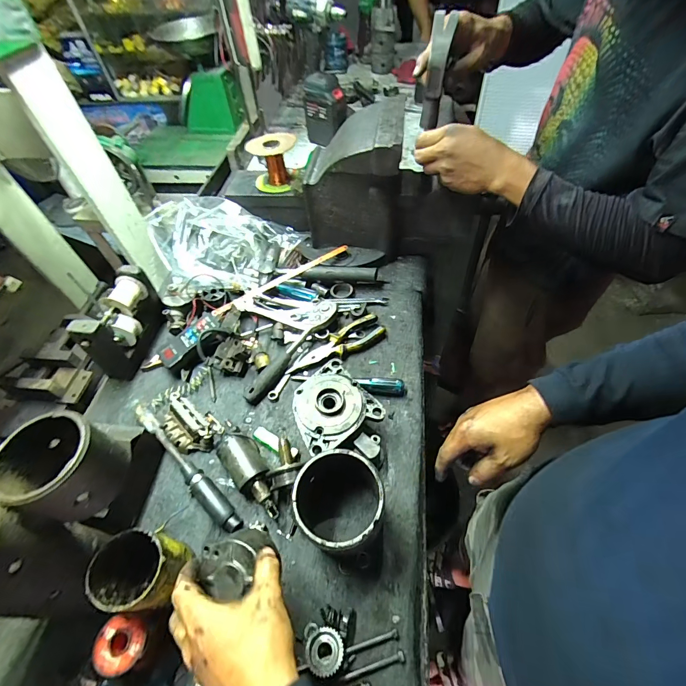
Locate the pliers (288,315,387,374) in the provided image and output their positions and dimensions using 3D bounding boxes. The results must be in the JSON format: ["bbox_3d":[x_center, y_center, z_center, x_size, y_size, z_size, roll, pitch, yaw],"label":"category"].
[{"bbox_3d":[-0.013,0.004,0.666,0.187,0.028,0.052,-23,55,-12],"label":"pliers"}]

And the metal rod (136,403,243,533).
[{"bbox_3d":[-0.239,0.182,0.533,0.253,0.032,0.029,35,63,27],"label":"metal rod"}]

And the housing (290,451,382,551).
[{"bbox_3d":[-0.003,0.212,0.467,0.110,0.115,0.111,7,54,11],"label":"housing"}]

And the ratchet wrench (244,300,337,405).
[{"bbox_3d":[-0.088,0.011,0.650,0.048,0.029,0.241,25,59,22],"label":"ratchet wrench"}]

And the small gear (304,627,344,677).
[{"bbox_3d":[-0.021,0.353,0.409,0.044,0.008,0.042,-5,42,18],"label":"small gear"}]

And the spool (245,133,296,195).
[{"bbox_3d":[-0.138,-0.362,0.722,0.097,0.087,0.077,-11,53,-3],"label":"spool"}]

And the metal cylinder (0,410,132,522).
[{"bbox_3d":[-0.286,0.127,0.365,0.084,0.078,0.083,8,54,11],"label":"metal cylinder"}]

